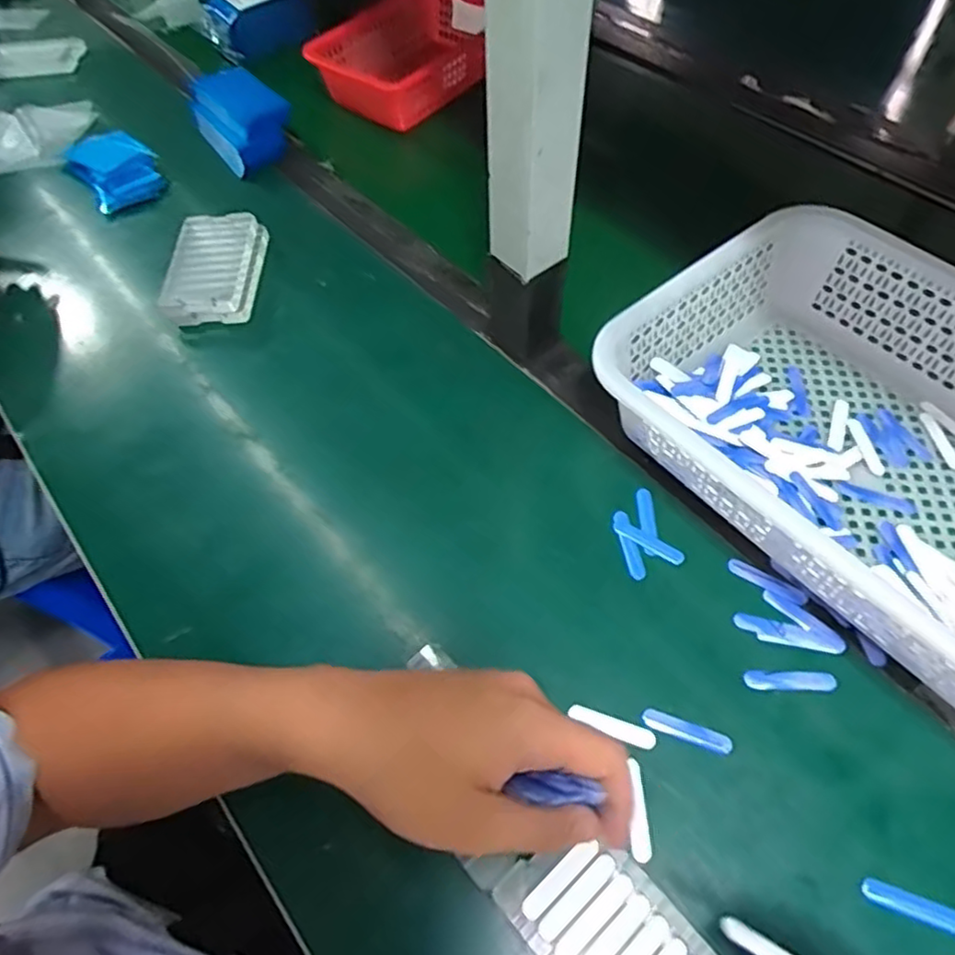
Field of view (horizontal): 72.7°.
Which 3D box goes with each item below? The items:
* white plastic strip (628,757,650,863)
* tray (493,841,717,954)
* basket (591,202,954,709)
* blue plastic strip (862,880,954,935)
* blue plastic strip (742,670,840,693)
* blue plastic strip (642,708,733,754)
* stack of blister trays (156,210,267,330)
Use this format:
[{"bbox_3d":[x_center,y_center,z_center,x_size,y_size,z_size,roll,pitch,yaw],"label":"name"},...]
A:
[{"bbox_3d":[0.088,0.185,0.360,0.010,0.004,0.049,-4,58,1],"label":"white plastic strip"},{"bbox_3d":[0.073,0.237,0.325,0.067,0.013,0.118,-38,63,-18],"label":"tray"},{"bbox_3d":[0.280,-0.023,0.433,0.252,0.083,0.357,-38,63,-18],"label":"basket"},{"bbox_3d":[0.225,0.220,0.332,0.052,0.005,0.011,14,60,12],"label":"blue plastic strip"},{"bbox_3d":[0.189,0.123,0.391,0.053,0.004,0.012,1,58,4],"label":"blue plastic strip"},{"bbox_3d":[0.123,0.148,0.380,0.052,0.008,0.012,15,60,13],"label":"blue plastic strip"},{"bbox_3d":[-0.241,-0.193,0.596,0.074,0.036,0.119,-1,58,4],"label":"stack of blister trays"}]

